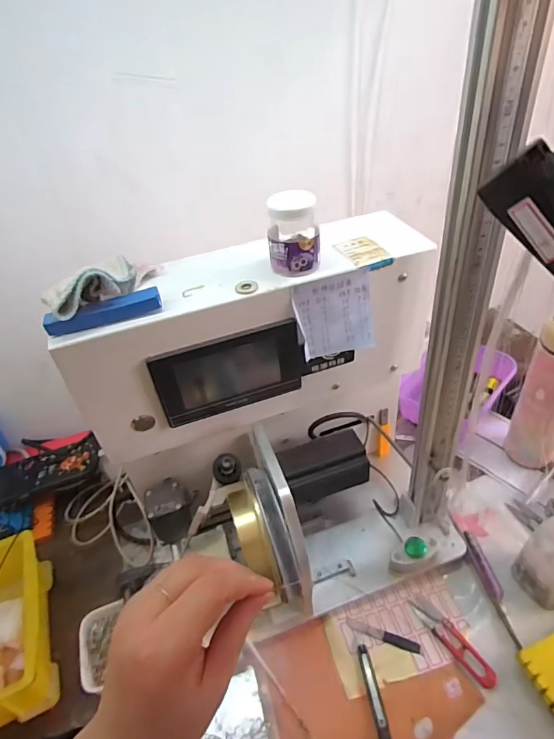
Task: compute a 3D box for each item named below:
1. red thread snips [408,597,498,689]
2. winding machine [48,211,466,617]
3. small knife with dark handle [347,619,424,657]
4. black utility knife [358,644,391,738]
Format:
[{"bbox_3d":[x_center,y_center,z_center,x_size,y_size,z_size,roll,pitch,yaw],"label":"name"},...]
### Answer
[{"bbox_3d":[0.183,0.283,0.472,0.024,0.004,0.100,-24,43,-19],"label":"red thread snips"},{"bbox_3d":[0.020,0.088,0.466,0.340,0.339,0.216,-22,42,-17],"label":"winding machine"},{"bbox_3d":[0.115,0.284,0.479,0.079,0.005,0.012,9,43,19],"label":"small knife with dark handle"},{"bbox_3d":[0.098,0.330,0.424,0.012,0.004,0.127,-10,40,-3],"label":"black utility knife"}]

